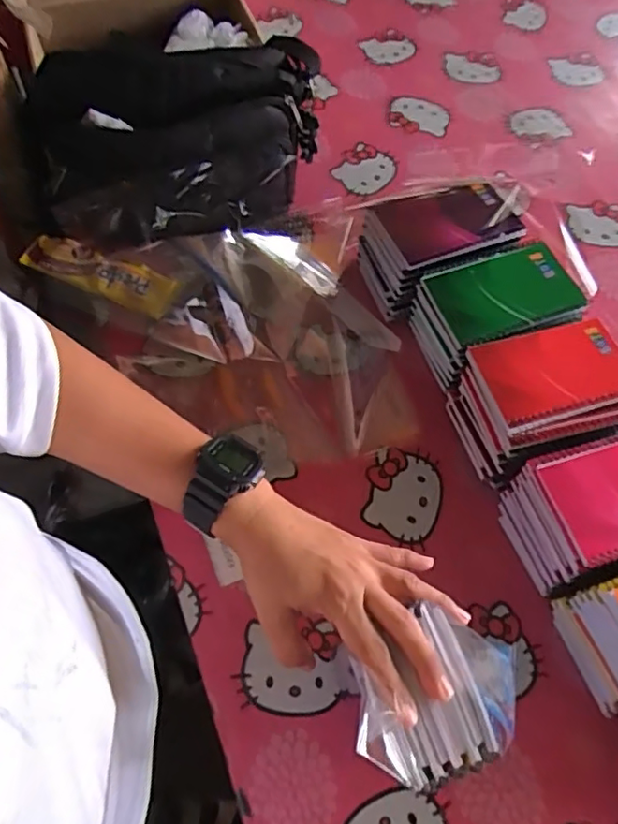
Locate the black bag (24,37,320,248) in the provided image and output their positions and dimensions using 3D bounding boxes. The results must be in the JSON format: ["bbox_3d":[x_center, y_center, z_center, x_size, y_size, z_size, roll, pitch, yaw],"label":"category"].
[{"bbox_3d":[-0.132,-0.265,0.600,0.284,0.159,0.150,-5,63,-6],"label":"black bag"}]

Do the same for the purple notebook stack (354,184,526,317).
[{"bbox_3d":[0.134,-0.170,0.609,0.141,0.091,0.096,-15,64,-11],"label":"purple notebook stack"}]

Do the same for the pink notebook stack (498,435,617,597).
[{"bbox_3d":[0.249,0.080,0.490,0.137,0.087,0.090,-14,64,-11],"label":"pink notebook stack"}]

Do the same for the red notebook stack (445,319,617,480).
[{"bbox_3d":[0.210,-0.011,0.533,0.136,0.091,0.101,-12,64,-10],"label":"red notebook stack"}]

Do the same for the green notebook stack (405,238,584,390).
[{"bbox_3d":[0.177,-0.093,0.573,0.132,0.085,0.096,-17,65,-12],"label":"green notebook stack"}]

